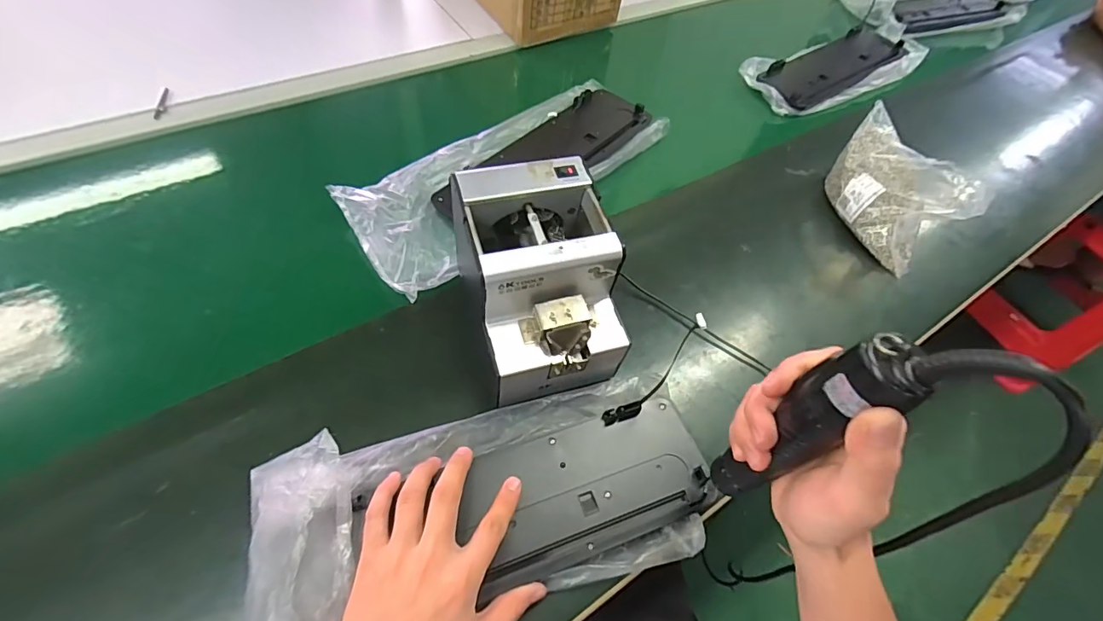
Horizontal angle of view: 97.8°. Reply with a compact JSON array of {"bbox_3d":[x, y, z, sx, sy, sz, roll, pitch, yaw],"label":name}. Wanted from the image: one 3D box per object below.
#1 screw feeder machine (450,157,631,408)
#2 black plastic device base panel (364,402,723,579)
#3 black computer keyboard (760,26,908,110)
[{"bbox_3d":[-0.014,-0.026,0.467,0.133,0.139,0.188,-13,61,-15],"label":"screw feeder machine"},{"bbox_3d":[-0.004,0.157,0.419,0.291,0.018,0.103,-11,58,-14],"label":"black plastic device base panel"},{"bbox_3d":[0.528,-0.458,0.896,0.360,0.016,0.110,-29,67,-23],"label":"black computer keyboard"}]

